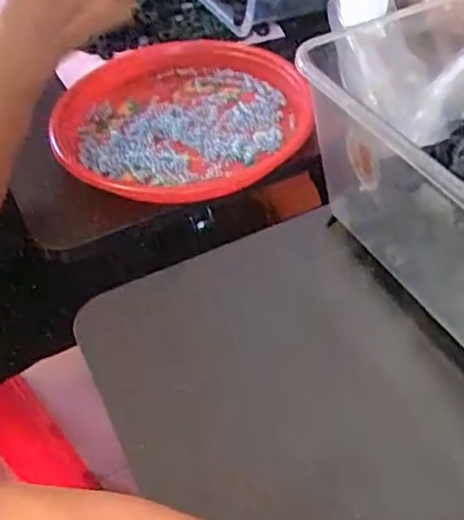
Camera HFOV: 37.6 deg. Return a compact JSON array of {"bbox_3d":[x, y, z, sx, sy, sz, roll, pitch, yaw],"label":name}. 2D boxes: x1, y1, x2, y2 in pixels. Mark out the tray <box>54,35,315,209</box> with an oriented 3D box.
[{"bbox_3d":[-0.048,-0.139,0.647,0.230,0.033,0.236,-8,46,-1],"label":"tray"}]

